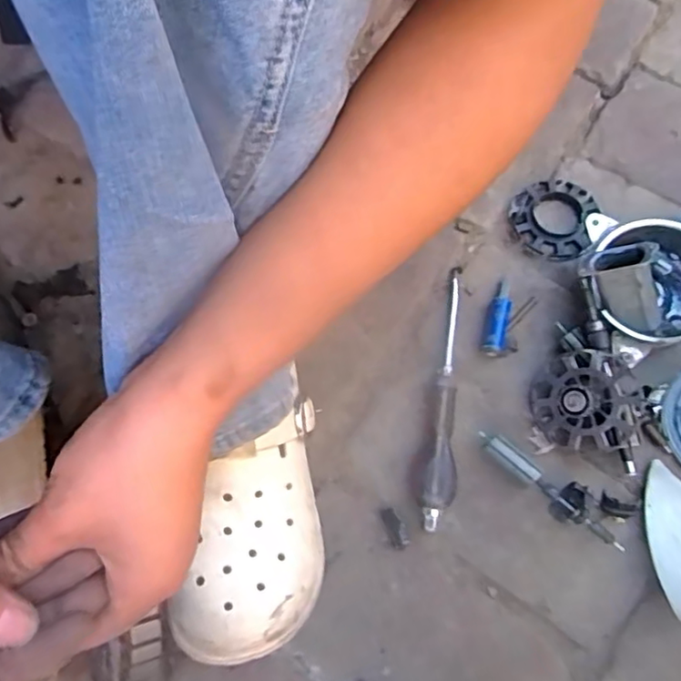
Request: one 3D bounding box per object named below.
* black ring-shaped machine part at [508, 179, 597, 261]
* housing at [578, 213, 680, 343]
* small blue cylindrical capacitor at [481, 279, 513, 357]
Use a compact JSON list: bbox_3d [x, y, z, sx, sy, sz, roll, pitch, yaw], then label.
[{"bbox_3d":[0.185,-0.111,0.538,0.068,0.016,0.078,16,71,10],"label":"black ring-shaped machine part"},{"bbox_3d":[0.254,-0.056,0.483,0.128,0.060,0.122,-3,69,3],"label":"housing"},{"bbox_3d":[0.133,-0.021,0.509,0.017,0.014,0.069,14,71,9],"label":"small blue cylindrical capacitor"}]

